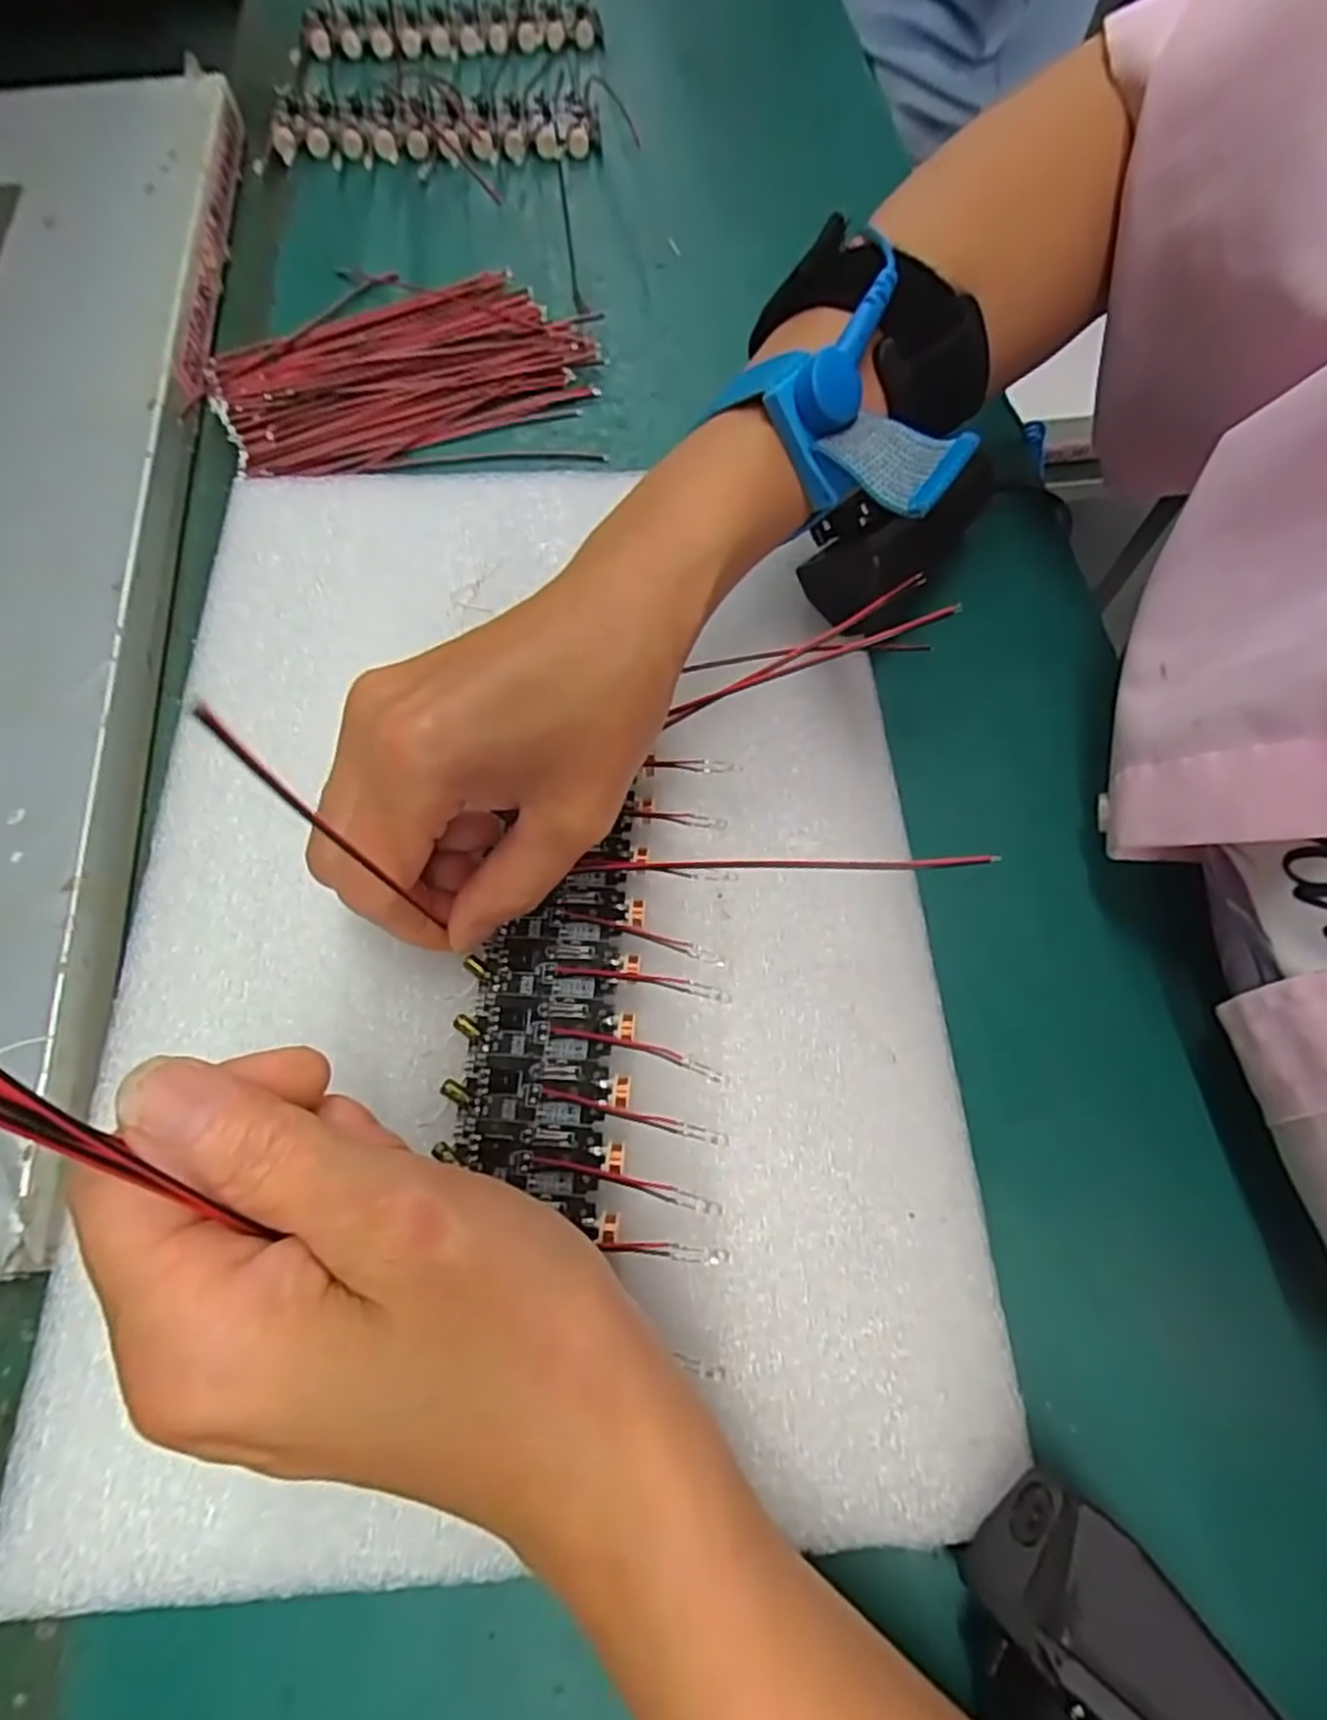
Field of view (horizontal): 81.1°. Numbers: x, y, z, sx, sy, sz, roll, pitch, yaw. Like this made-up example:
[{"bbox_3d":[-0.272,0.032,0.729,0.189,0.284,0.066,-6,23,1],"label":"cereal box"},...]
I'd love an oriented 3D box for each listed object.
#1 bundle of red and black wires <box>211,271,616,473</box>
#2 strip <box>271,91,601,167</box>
[{"bbox_3d":[-0.108,-0.210,0.318,0.145,0.010,0.099,-22,69,-9],"label":"bundle of red and black wires"},{"bbox_3d":[-0.112,-0.362,0.384,0.151,0.010,0.057,-7,67,-3],"label":"strip"}]

